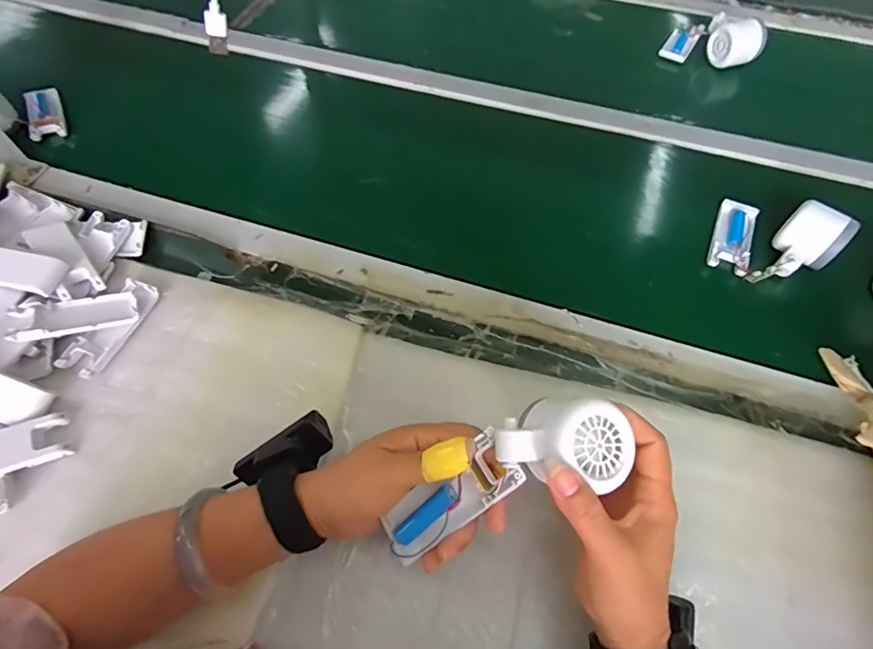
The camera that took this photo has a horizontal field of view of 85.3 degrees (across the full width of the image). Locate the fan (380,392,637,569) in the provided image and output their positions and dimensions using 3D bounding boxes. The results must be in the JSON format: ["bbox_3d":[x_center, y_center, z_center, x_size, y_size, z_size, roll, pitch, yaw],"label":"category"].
[{"bbox_3d":[0.039,0.099,0.299,0.168,0.035,0.062,-33,62,10],"label":"fan"}]

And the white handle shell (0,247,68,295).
[{"bbox_3d":[-0.407,-0.053,0.452,0.093,0.017,0.039,6,60,4],"label":"white handle shell"}]

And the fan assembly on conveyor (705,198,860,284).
[{"bbox_3d":[0.352,-0.097,0.502,0.100,0.047,0.117,-35,66,-18],"label":"fan assembly on conveyor"}]

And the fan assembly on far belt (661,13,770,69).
[{"bbox_3d":[0.414,-0.429,0.705,0.130,0.052,0.082,17,62,10],"label":"fan assembly on far belt"}]

